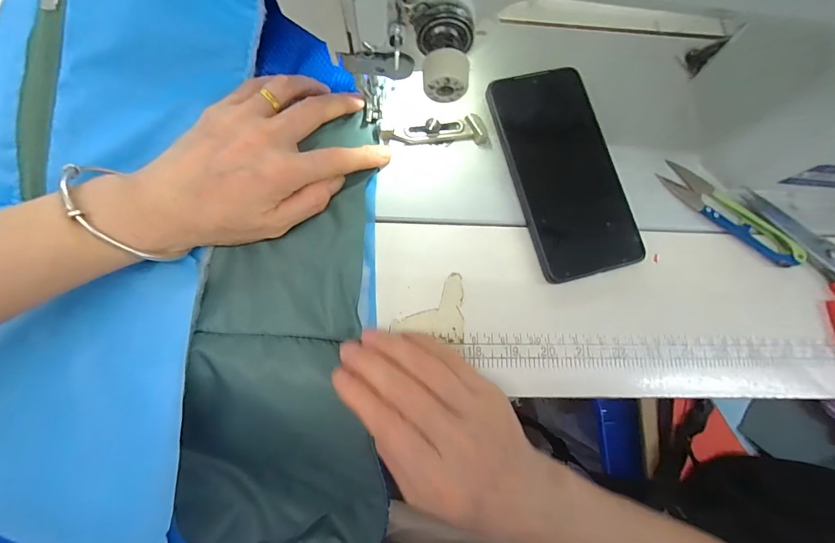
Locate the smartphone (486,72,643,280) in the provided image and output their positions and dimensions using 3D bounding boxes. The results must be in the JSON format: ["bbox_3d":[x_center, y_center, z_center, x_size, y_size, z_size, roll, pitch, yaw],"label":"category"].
[{"bbox_3d":[0.109,-0.076,0.279,0.076,0.009,0.160,-14,81,-8],"label":"smartphone"}]

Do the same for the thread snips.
[{"bbox_3d":[0.240,-0.045,0.283,0.112,0.016,0.025,40,78,3],"label":"thread snips"}]

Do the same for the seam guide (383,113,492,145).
[{"bbox_3d":[0.013,-0.108,0.279,0.079,0.008,0.019,-4,79,-6],"label":"seam guide"}]

